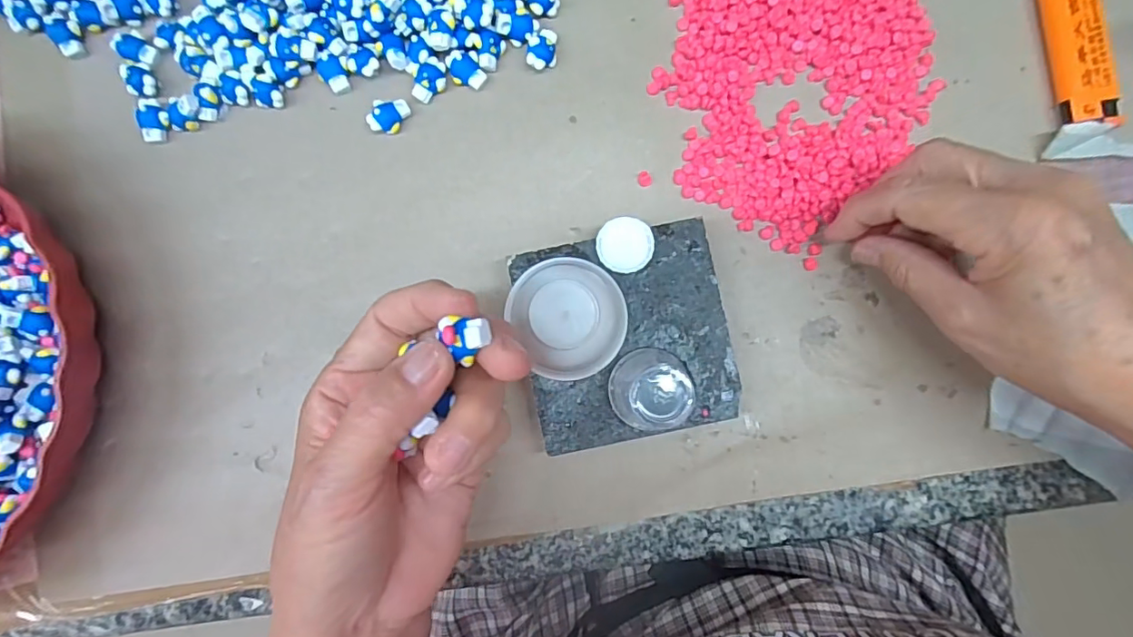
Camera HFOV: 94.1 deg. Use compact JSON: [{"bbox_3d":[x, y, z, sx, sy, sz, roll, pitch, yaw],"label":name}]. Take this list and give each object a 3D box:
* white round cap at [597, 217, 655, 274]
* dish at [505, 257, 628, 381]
[{"bbox_3d":[0.028,-0.035,0.253,0.027,0.004,0.026,0,90,-1],"label":"white round cap"},{"bbox_3d":[0.003,-0.001,0.235,0.049,0.040,0.053,0,88,1],"label":"dish"}]

